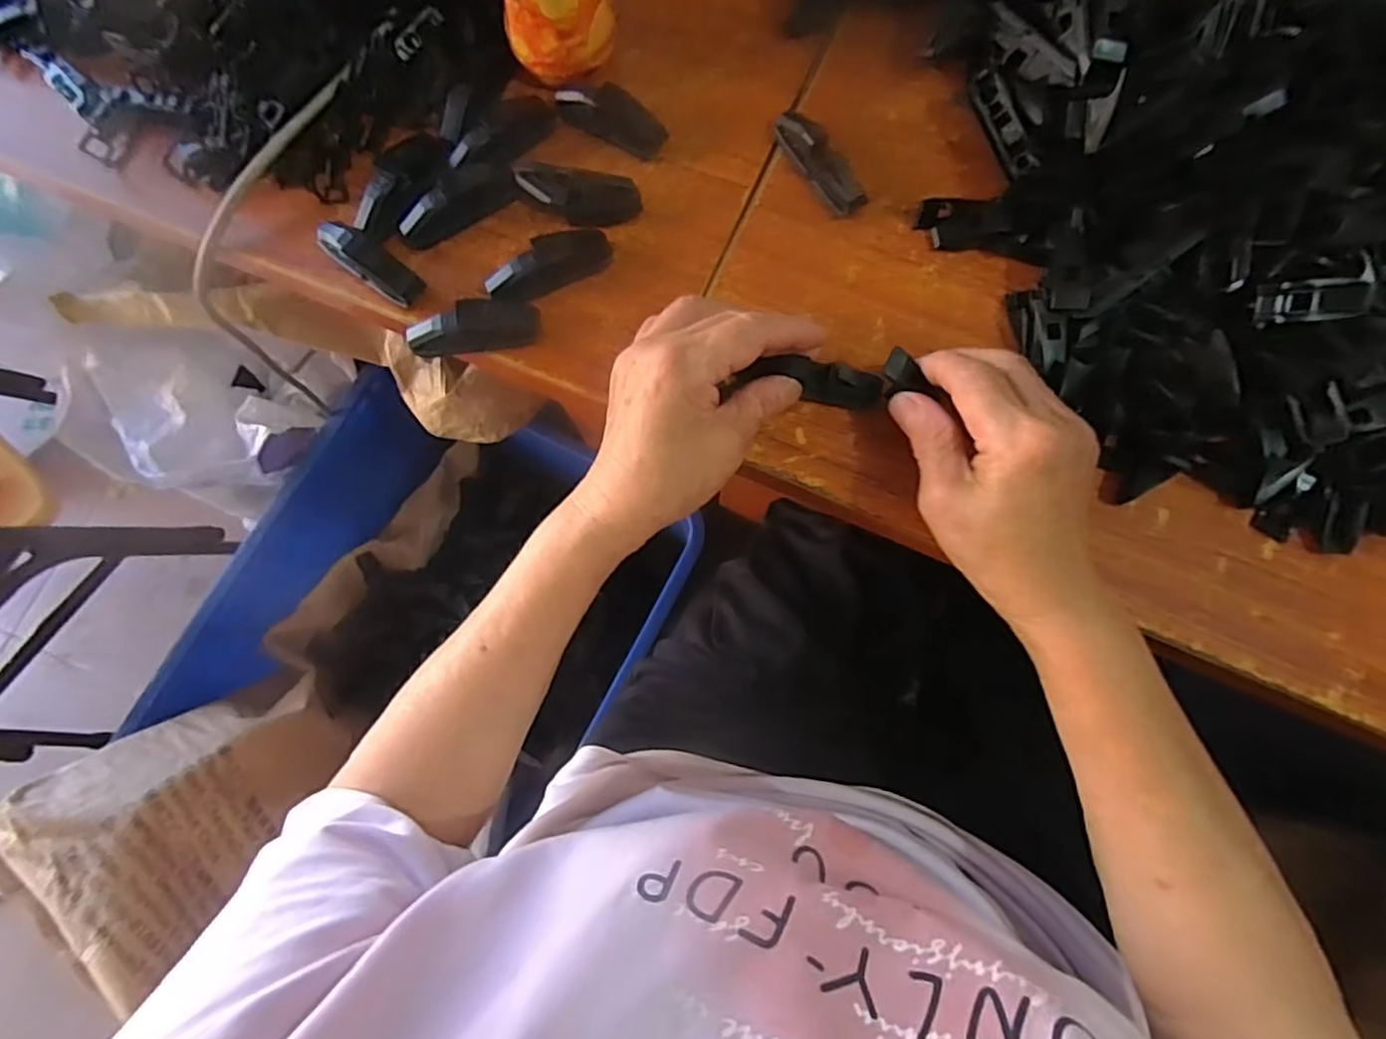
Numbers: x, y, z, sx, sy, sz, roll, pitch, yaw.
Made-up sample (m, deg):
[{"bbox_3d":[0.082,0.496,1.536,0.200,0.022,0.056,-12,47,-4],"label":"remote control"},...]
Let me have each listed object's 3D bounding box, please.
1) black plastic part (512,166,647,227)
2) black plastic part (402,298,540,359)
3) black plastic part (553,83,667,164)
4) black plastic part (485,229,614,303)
[{"bbox_3d":[-0.068,-0.189,0.375,0.070,0.019,0.026,19,81,3],"label":"black plastic part"},{"bbox_3d":[-0.124,-0.107,0.361,0.072,0.025,0.019,-12,81,-2],"label":"black plastic part"},{"bbox_3d":[-0.051,-0.245,0.389,0.072,0.015,0.022,32,82,5],"label":"black plastic part"},{"bbox_3d":[-0.082,-0.146,0.371,0.073,0.021,0.019,-28,81,-4],"label":"black plastic part"}]

